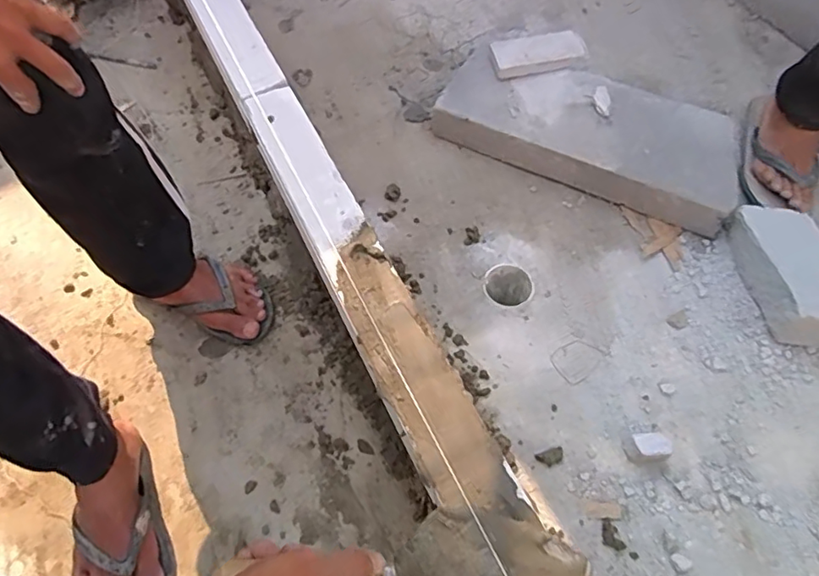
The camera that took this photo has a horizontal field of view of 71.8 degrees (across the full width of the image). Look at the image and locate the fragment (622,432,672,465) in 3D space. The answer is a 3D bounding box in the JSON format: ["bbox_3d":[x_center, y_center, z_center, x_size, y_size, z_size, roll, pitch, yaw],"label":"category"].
[{"bbox_3d":[0.311,0.208,0.741,0.046,0.051,0.035,-4,62,2],"label":"fragment"}]

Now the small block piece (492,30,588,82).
[{"bbox_3d":[0.233,-0.430,1.032,0.162,0.029,0.073,-13,61,-3],"label":"small block piece"}]

